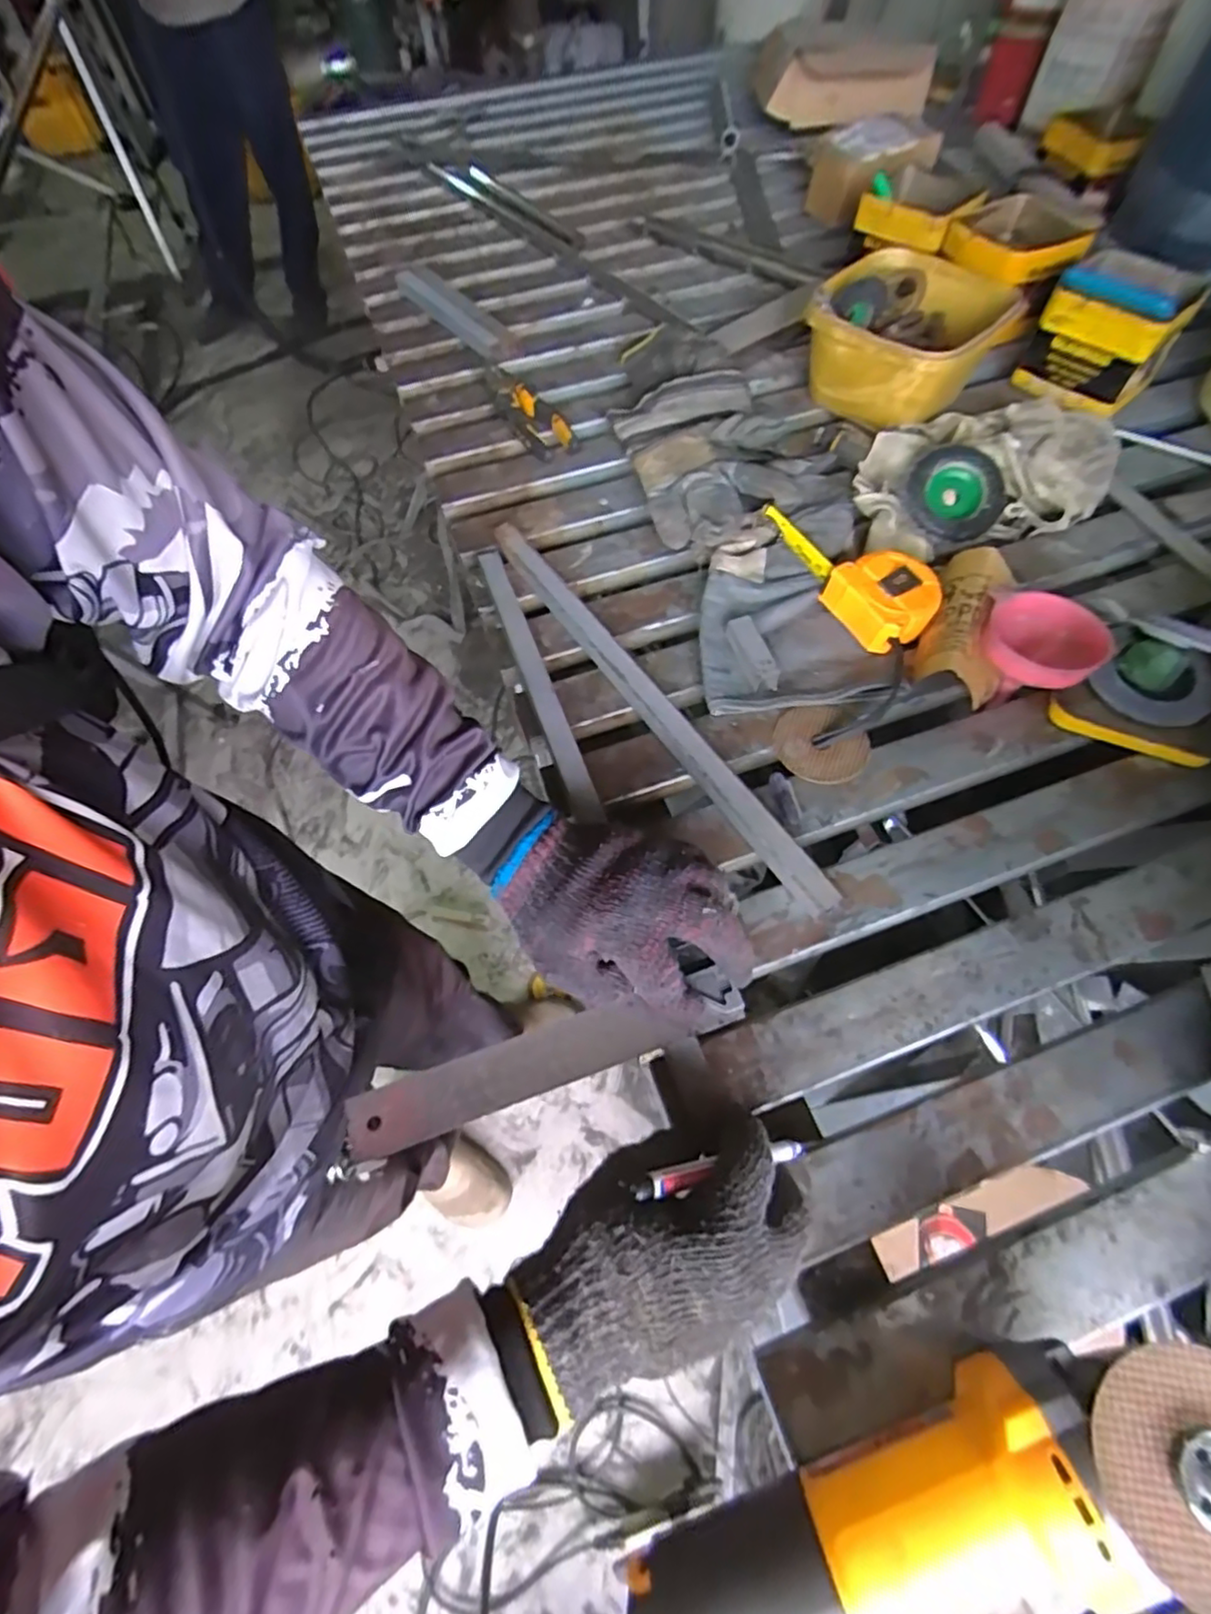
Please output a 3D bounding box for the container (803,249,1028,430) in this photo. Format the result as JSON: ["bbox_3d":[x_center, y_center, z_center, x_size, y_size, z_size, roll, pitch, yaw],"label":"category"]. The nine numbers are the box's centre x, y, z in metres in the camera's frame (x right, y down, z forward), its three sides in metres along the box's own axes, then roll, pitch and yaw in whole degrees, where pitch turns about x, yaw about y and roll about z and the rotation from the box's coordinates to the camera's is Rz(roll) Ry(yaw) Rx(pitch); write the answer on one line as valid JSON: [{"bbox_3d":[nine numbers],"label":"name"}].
[{"bbox_3d":[0.302,-0.483,0.669,0.177,0.086,0.179,30,67,17],"label":"container"}]

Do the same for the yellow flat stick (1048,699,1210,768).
[{"bbox_3d":[0.396,-0.053,0.490,0.110,0.013,0.017,25,66,15],"label":"yellow flat stick"}]

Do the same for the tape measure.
[{"bbox_3d":[0.219,-0.202,0.556,0.078,0.040,0.150,-32,65,-14],"label":"tape measure"}]

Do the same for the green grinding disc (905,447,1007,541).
[{"bbox_3d":[0.325,-0.289,0.596,0.085,0.018,0.073,25,109,5],"label":"green grinding disc"}]

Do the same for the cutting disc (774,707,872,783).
[{"bbox_3d":[0.171,-0.049,0.506,0.071,0.006,0.069,-3,62,1],"label":"cutting disc"}]

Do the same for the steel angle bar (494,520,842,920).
[{"bbox_3d":[0.029,-0.090,0.521,0.024,0.025,0.440,-32,65,-14],"label":"steel angle bar"}]

